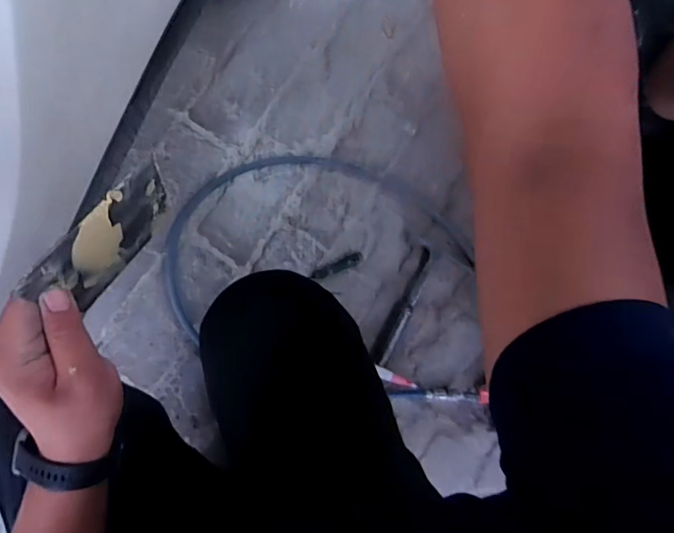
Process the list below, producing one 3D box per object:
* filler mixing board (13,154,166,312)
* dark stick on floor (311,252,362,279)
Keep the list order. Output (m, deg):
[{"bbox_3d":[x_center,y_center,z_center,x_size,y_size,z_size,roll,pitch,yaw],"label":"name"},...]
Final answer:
[{"bbox_3d":[-0.175,-0.021,0.362,0.004,0.072,0.128,26,64,10],"label":"filler mixing board"},{"bbox_3d":[0.001,0.000,0.942,0.107,0.015,0.023,-24,90,-6],"label":"dark stick on floor"}]

